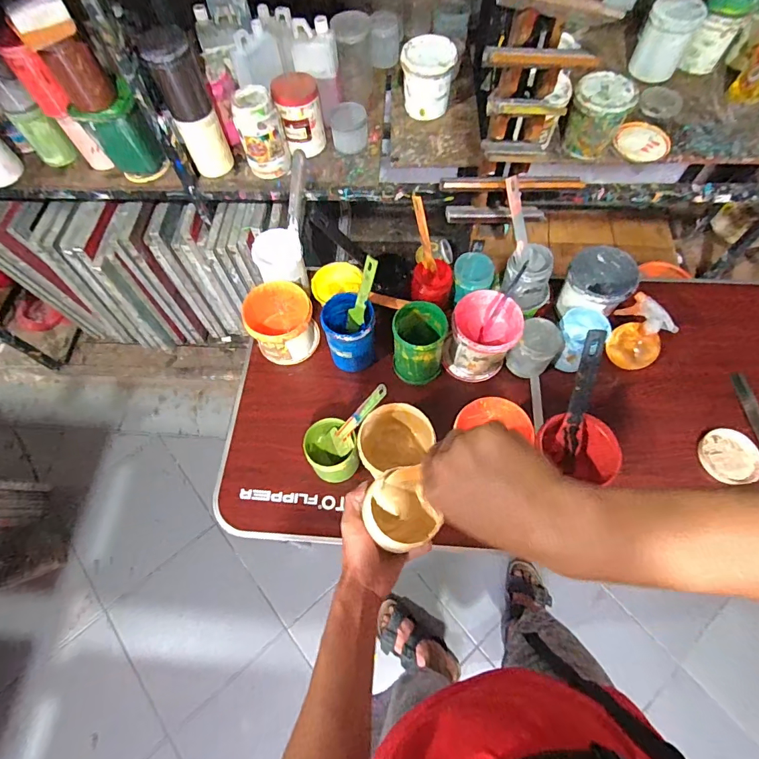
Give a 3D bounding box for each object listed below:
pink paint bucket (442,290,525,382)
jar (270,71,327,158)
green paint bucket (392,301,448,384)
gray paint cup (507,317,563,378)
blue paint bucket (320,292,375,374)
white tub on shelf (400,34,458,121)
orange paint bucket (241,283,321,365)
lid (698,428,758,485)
[{"bbox_3d":[0.202,-0.084,0.847,0.124,0.143,0.126,-1,65,2],"label":"pink paint bucket"},{"bbox_3d":[-0.184,-0.616,1.003,0.102,0.132,0.106,-11,65,-3],"label":"jar"},{"bbox_3d":[0.076,-0.068,0.833,0.098,0.131,0.109,1,65,3],"label":"green paint bucket"},{"bbox_3d":[0.300,-0.057,0.834,0.076,0.096,0.079,-1,65,2],"label":"gray paint cup"},{"bbox_3d":[-0.056,-0.091,0.849,0.094,0.139,0.107,-9,65,-2],"label":"blue paint bucket"},{"bbox_3d":[0.119,-0.746,1.065,0.128,0.128,0.121,4,66,4],"label":"white tub on shelf"},{"bbox_3d":[-0.192,-0.107,0.868,0.122,0.131,0.121,-1,65,2],"label":"orange paint bucket"},{"bbox_3d":[0.643,0.142,0.792,0.100,0.021,0.100,-1,65,2],"label":"lid"}]

